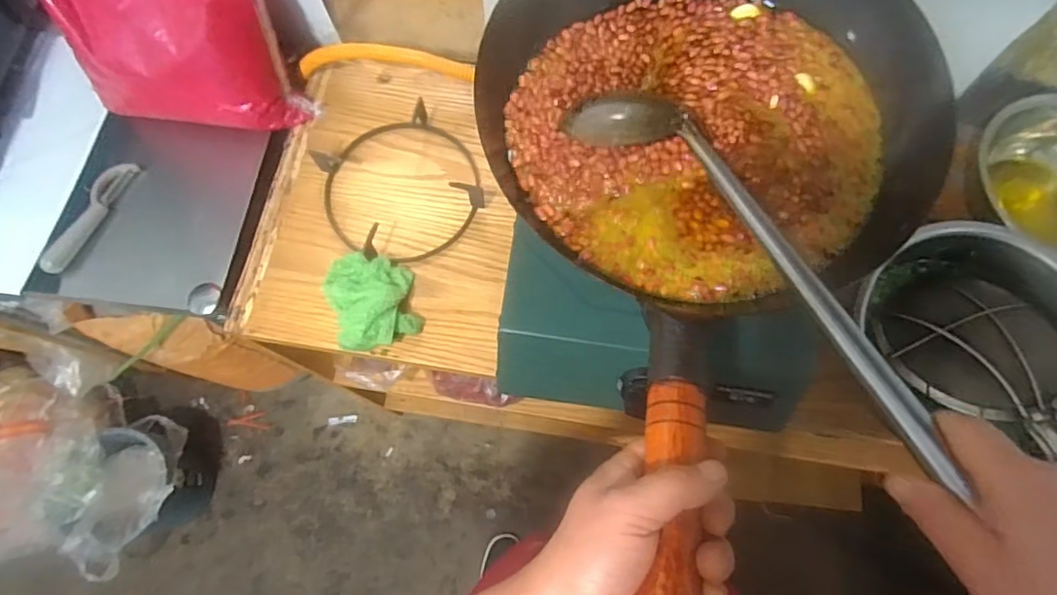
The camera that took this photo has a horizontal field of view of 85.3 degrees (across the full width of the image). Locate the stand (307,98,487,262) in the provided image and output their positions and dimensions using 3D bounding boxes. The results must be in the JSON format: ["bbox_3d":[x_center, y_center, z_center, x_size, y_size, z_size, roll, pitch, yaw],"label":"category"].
[{"bbox_3d":[-0.152,-0.133,0.672,0.178,0.042,0.179,0,72,1],"label":"stand"}]

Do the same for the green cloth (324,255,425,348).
[{"bbox_3d":[-0.176,0.001,0.636,0.097,0.051,0.109,-15,73,-3],"label":"green cloth"}]

